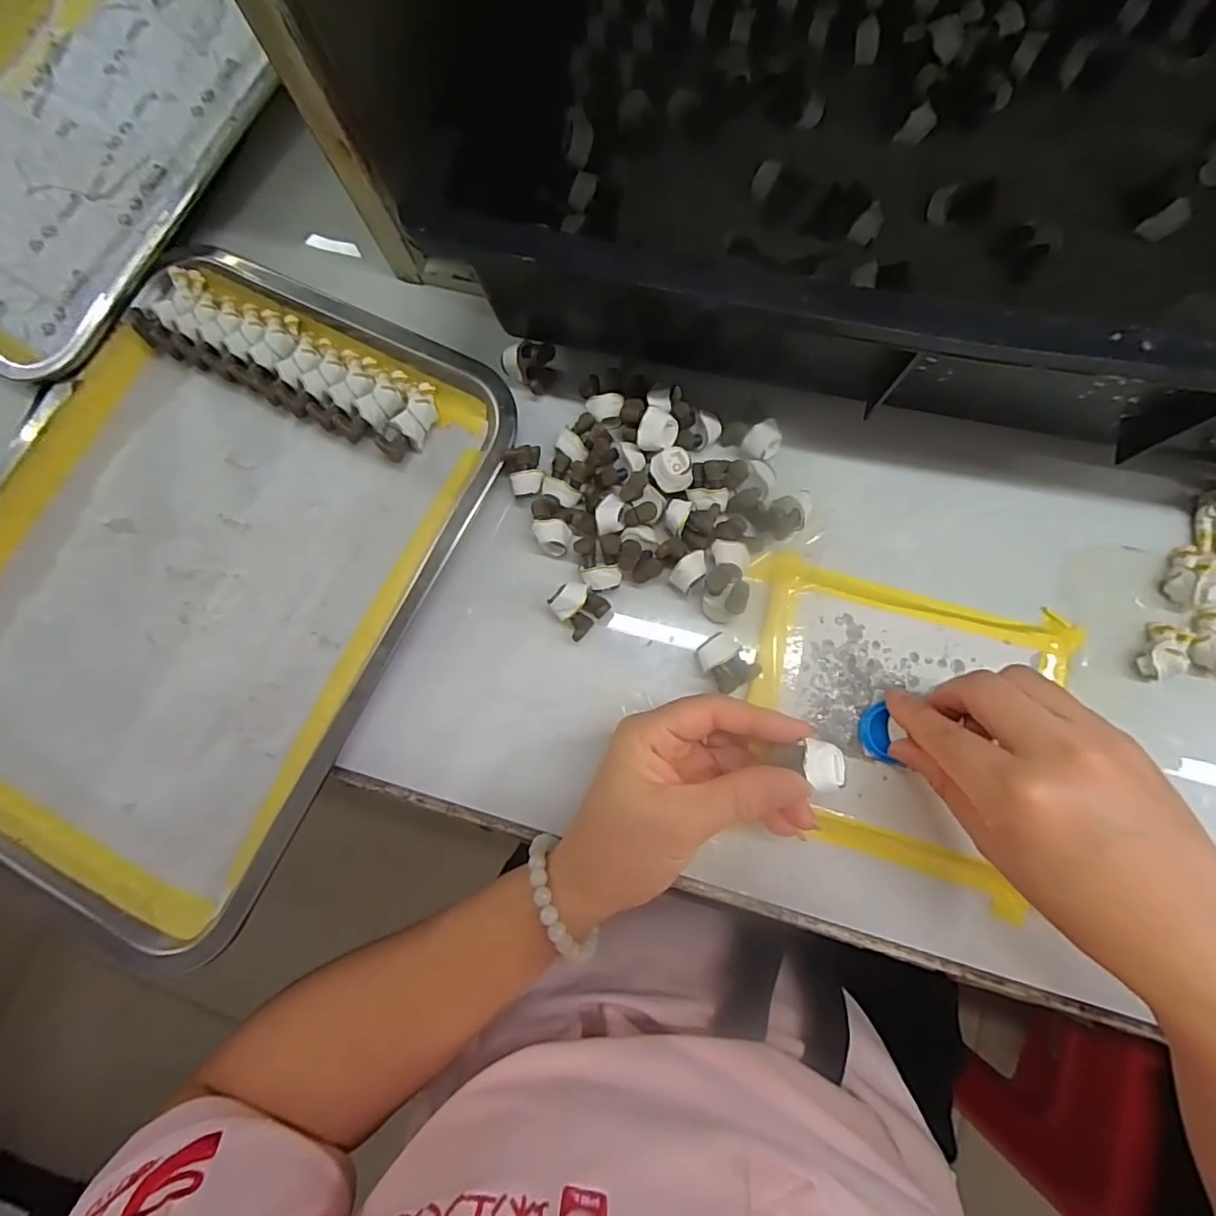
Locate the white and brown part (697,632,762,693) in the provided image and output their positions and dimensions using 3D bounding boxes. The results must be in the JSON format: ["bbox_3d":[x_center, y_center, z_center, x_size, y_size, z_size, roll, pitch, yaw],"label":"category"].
[{"bbox_3d":[0.062,0.027,0.295,0.028,0.017,0.028,-28,80,-1],"label":"white and brown part"}]

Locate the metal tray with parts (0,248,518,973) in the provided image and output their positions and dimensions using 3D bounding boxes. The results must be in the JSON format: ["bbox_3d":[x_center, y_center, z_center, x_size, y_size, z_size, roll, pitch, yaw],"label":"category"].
[{"bbox_3d":[-0.238,-0.016,0.320,0.260,0.034,0.354,26,84,7],"label":"metal tray with parts"}]

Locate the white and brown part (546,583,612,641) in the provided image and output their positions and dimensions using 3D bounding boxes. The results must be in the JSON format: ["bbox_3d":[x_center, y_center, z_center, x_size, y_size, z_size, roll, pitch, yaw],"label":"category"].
[{"bbox_3d":[-0.015,-0.001,0.299,0.024,0.018,0.024,-41,81,-3],"label":"white and brown part"}]

